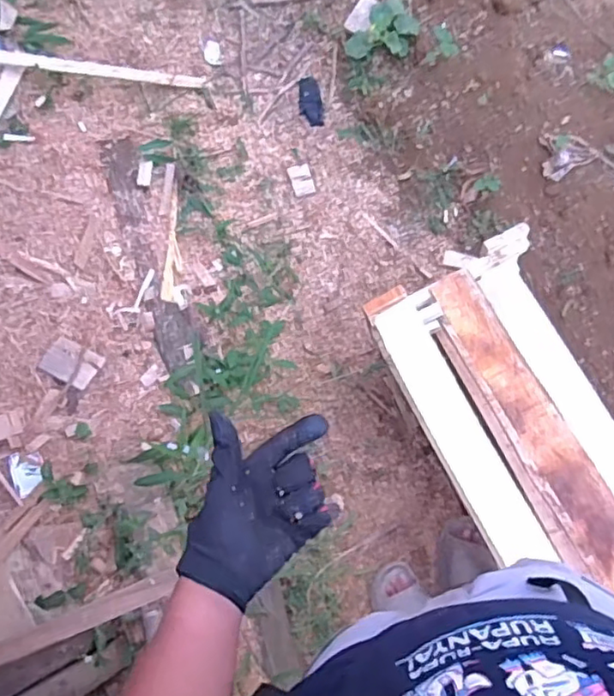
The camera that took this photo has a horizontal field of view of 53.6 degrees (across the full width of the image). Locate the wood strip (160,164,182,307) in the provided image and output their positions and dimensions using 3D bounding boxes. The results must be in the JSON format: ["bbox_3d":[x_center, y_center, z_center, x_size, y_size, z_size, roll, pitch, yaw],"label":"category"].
[{"bbox_3d":[-0.331,-0.284,1.480,0.046,0.016,0.355,1,75,-22],"label":"wood strip"}]

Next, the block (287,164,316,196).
[{"bbox_3d":[-0.013,-0.446,1.613,0.058,0.020,0.080,-17,94,-4],"label":"block"}]

